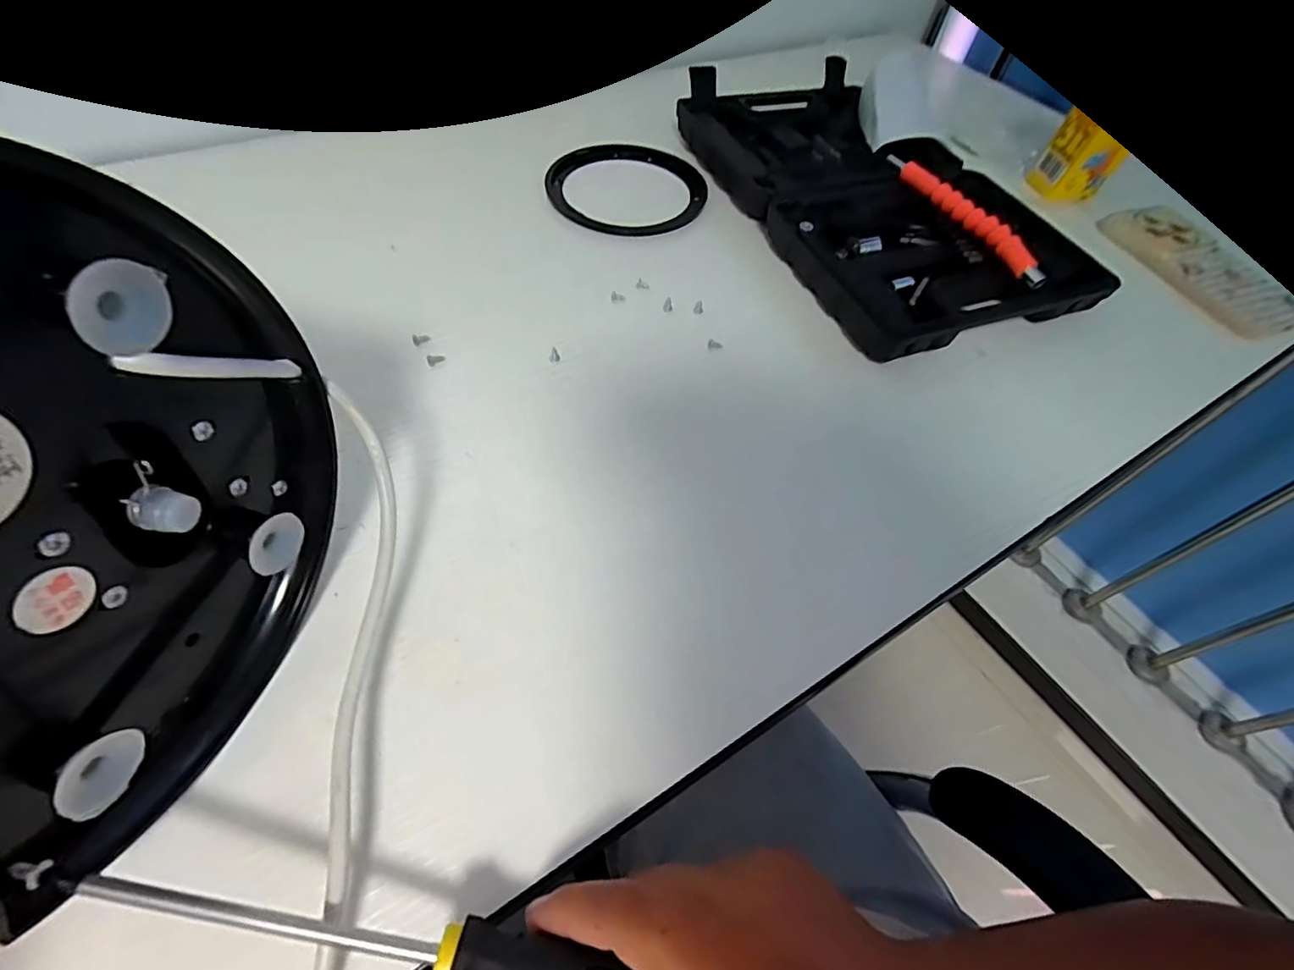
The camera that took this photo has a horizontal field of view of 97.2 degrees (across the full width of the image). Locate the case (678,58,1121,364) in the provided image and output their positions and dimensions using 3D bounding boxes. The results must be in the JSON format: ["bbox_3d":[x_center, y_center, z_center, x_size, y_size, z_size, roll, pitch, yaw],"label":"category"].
[{"bbox_3d":[0.176,-0.249,0.470,0.207,0.039,0.356,-18,59,-16],"label":"case"}]

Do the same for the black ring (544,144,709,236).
[{"bbox_3d":[-0.015,-0.250,0.476,0.126,0.006,0.124,2,55,-3],"label":"black ring"}]

